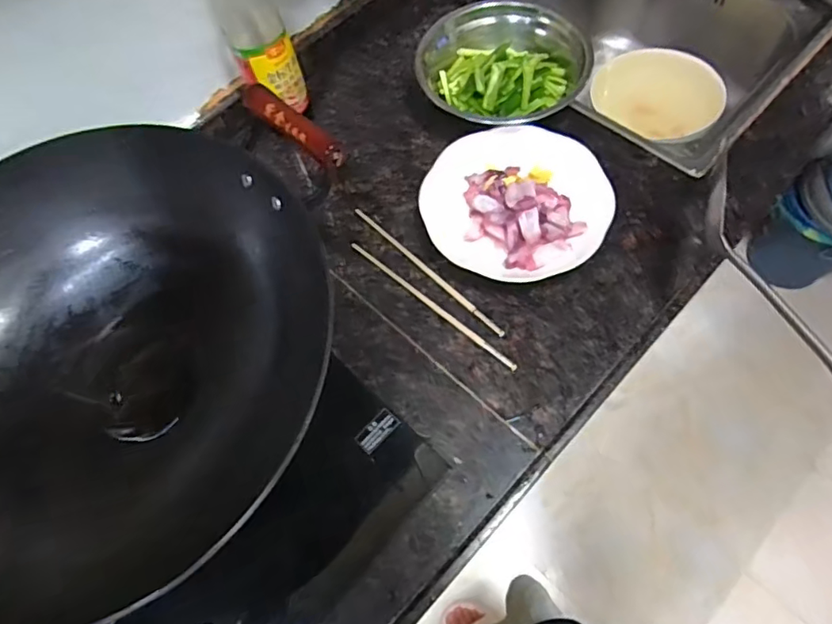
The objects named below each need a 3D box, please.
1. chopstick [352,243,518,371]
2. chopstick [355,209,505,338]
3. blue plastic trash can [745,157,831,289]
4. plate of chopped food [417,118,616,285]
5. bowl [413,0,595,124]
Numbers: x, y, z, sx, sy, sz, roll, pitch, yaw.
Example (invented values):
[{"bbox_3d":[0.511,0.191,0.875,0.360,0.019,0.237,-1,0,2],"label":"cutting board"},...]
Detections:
[{"bbox_3d":[0.016,-0.010,0.608,0.235,0.011,0.009,38,73,21],"label":"chopstick"},{"bbox_3d":[0.011,-0.051,0.627,0.009,0.005,0.235,-42,67,-15],"label":"chopstick"},{"bbox_3d":[0.999,-0.216,1.309,0.281,0.257,0.229,-34,65,-11],"label":"blue plastic trash can"},{"bbox_3d":[0.114,-0.129,0.632,0.204,0.051,0.181,11,65,11],"label":"plate of chopped food"},{"bbox_3d":[0.104,-0.307,0.690,0.187,0.097,0.153,31,70,19],"label":"bowl"}]

